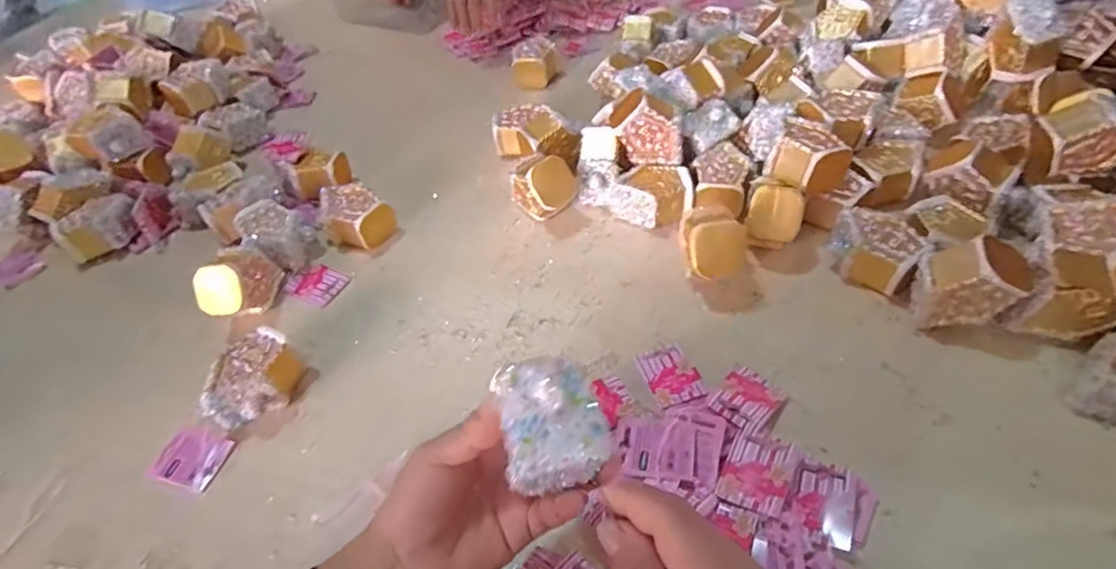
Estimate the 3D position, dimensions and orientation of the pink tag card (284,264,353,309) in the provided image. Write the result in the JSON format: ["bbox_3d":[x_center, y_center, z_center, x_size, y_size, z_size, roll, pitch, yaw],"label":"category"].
[{"bbox_3d":[-0.268,-0.001,0.629,0.065,0.006,0.046,19,59,21],"label":"pink tag card"}]

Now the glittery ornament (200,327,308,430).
[{"bbox_3d":[-0.278,0.088,0.522,0.057,0.045,0.083,8,49,13],"label":"glittery ornament"}]

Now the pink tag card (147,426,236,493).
[{"bbox_3d":[-0.322,0.153,0.501,0.053,0.010,0.048,7,49,12],"label":"pink tag card"}]

